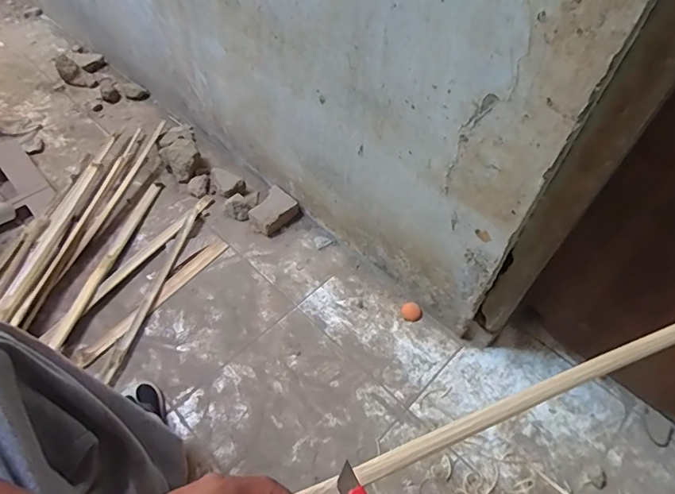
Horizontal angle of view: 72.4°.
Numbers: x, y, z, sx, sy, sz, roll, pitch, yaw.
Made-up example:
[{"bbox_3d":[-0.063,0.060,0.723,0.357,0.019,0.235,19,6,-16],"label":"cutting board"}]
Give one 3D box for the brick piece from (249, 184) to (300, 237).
[{"bbox_3d":[-0.152,-0.080,1.084,0.085,0.050,0.111,30,57,19],"label":"brick piece"}]

